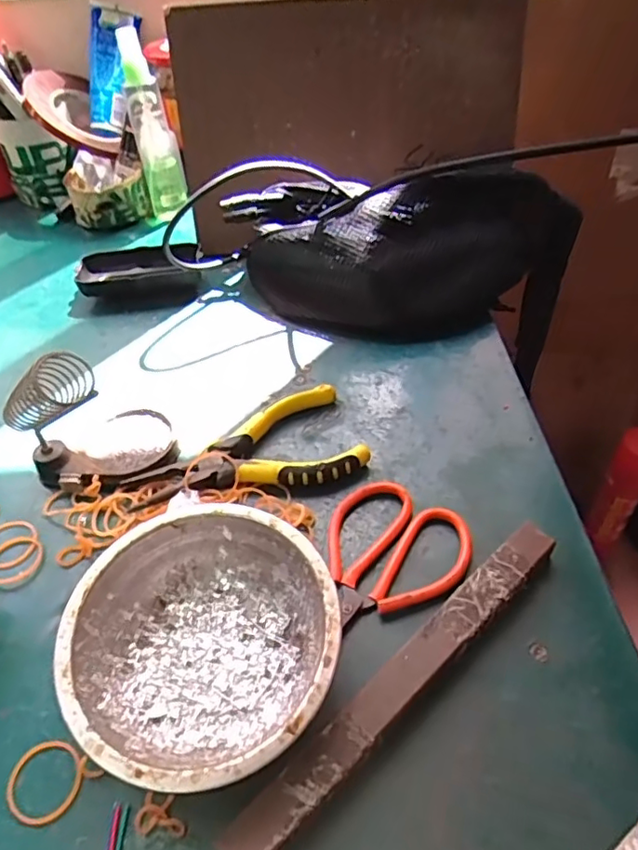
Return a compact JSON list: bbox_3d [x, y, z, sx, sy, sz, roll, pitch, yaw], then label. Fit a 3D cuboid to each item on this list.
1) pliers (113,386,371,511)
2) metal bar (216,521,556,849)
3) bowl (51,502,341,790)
[{"bbox_3d":[-0.048,0.014,0.388,0.149,0.015,0.075,-8,47,-5],"label":"pliers"},{"bbox_3d":[0.044,0.120,0.282,0.215,0.016,0.020,-35,54,-27],"label":"metal bar"},{"bbox_3d":[-0.055,0.105,0.285,0.123,0.045,0.124,-1,47,1],"label":"bowl"}]

